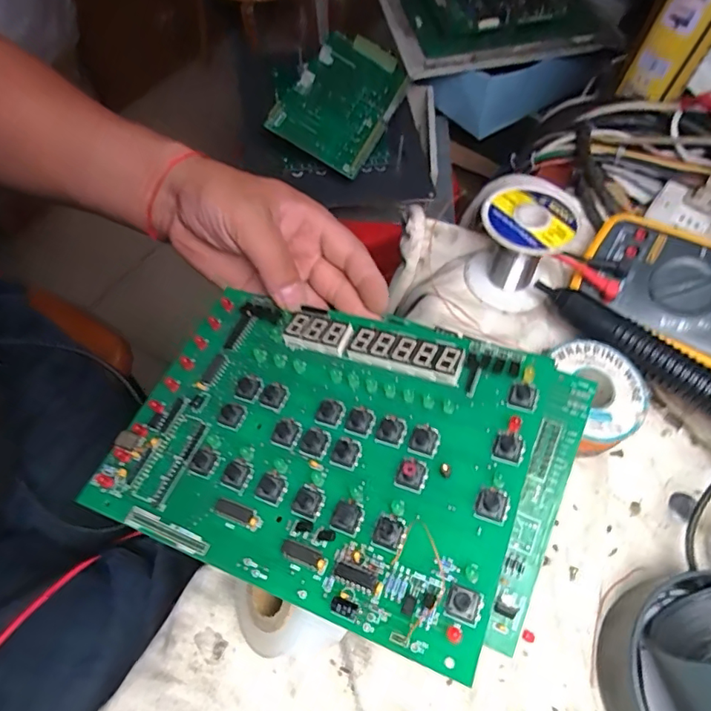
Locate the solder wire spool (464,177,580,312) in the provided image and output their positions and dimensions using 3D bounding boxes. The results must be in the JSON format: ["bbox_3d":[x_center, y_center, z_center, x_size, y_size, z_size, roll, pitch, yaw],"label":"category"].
[{"bbox_3d":[0.116,-0.079,0.365,0.061,0.069,0.061,1,62,-2],"label":"solder wire spool"}]

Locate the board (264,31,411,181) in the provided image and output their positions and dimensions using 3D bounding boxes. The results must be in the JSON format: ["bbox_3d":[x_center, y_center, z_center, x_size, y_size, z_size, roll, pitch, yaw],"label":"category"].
[{"bbox_3d":[-0.014,-0.317,0.624,0.119,0.014,0.200,27,70,-4],"label":"board"}]

